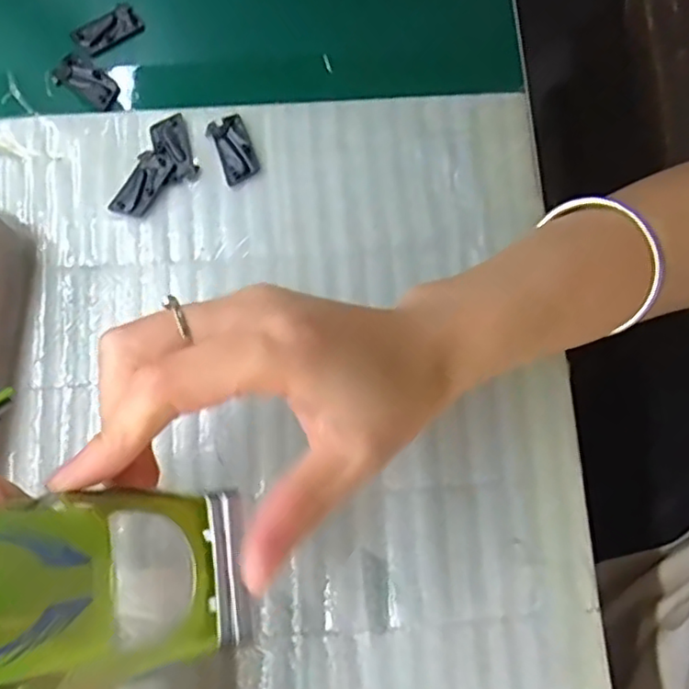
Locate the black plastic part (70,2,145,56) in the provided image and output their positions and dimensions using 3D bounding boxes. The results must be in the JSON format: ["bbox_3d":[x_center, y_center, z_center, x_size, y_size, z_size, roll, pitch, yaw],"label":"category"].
[{"bbox_3d":[-0.119,-0.158,0.323,0.032,0.004,0.017,-37,80,-9],"label":"black plastic part"}]

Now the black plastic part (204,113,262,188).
[{"bbox_3d":[-0.052,-0.093,0.306,0.018,0.004,0.033,-23,79,-7],"label":"black plastic part"}]

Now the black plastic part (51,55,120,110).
[{"bbox_3d":[-0.127,-0.130,0.317,0.033,0.004,0.017,30,78,5],"label":"black plastic part"}]

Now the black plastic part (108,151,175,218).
[{"bbox_3d":[-0.094,-0.075,0.301,0.017,0.004,0.034,27,78,5],"label":"black plastic part"}]

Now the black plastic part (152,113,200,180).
[{"bbox_3d":[-0.081,-0.094,0.305,0.016,0.004,0.033,-19,78,-6],"label":"black plastic part"}]

